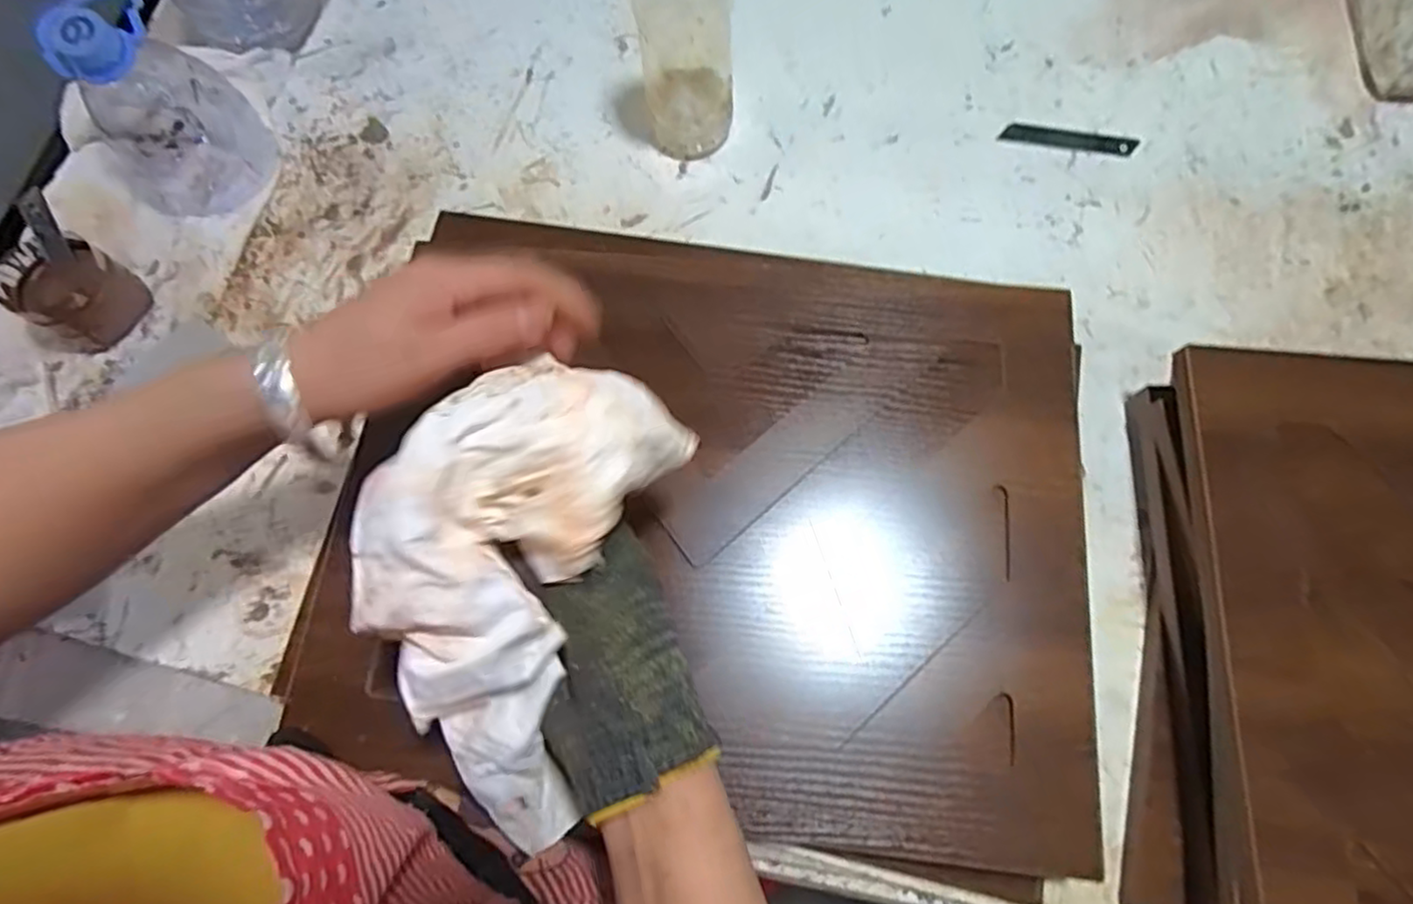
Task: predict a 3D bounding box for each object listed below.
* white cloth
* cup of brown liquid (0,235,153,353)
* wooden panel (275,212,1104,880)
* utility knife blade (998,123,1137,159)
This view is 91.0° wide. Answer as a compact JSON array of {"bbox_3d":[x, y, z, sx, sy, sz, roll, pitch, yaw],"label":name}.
[{"bbox_3d":[-0.089,0.061,0.309,0.100,0.134,0.194,20,74,8],"label":"white cloth"},{"bbox_3d":[-0.440,-0.108,0.483,0.075,0.056,0.070,-1,72,2],"label":"cup of brown liquid"},{"bbox_3d":[0.004,0.025,0.413,0.425,0.020,0.346,8,73,5],"label":"wooden panel"},{"bbox_3d":[0.272,-0.235,0.524,0.099,0.004,0.018,8,73,5],"label":"utility knife blade"}]

